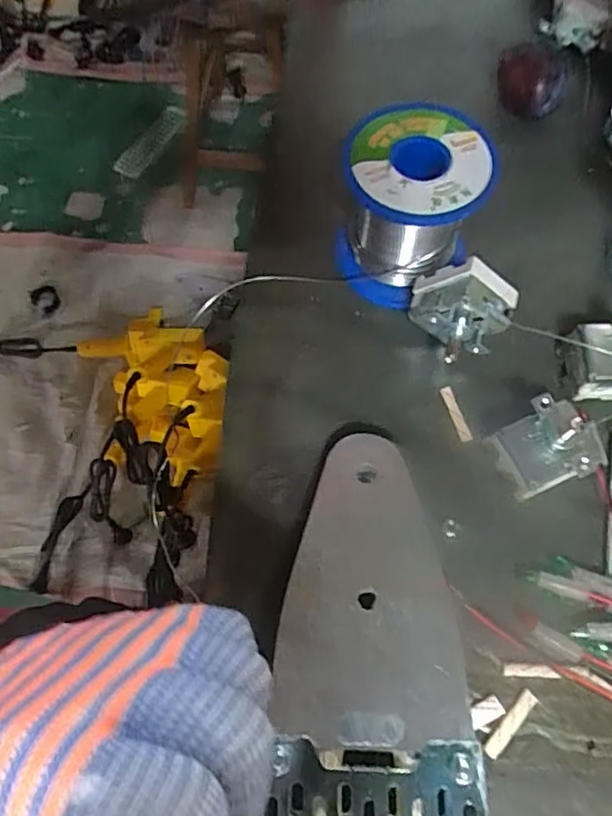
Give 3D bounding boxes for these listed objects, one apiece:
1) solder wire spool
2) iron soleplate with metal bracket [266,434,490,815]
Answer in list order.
[{"bbox_3d":[0.049,-0.092,0.274,0.060,0.063,0.066,0,68,0],"label":"solder wire spool"},{"bbox_3d":[0.024,0.086,0.211,0.069,0.017,0.159,1,60,1],"label":"iron soleplate with metal bracket"}]

